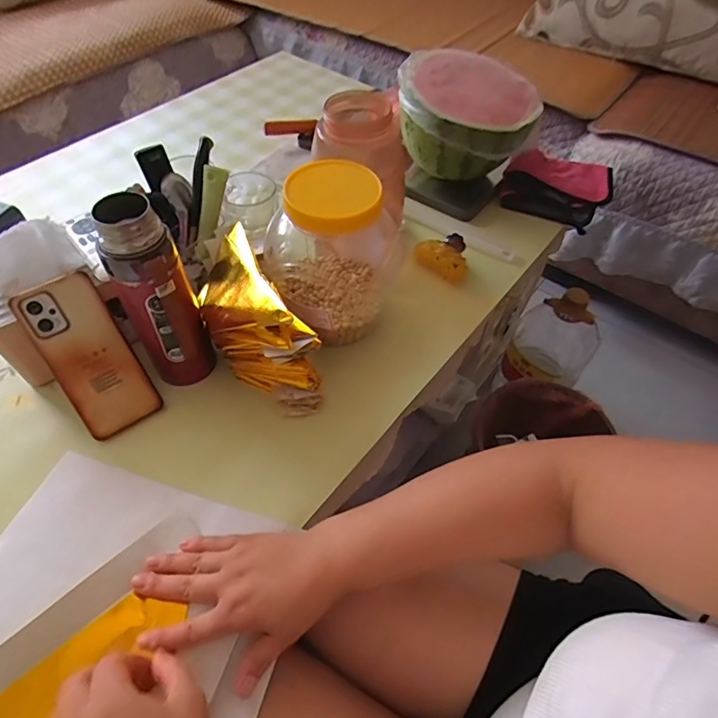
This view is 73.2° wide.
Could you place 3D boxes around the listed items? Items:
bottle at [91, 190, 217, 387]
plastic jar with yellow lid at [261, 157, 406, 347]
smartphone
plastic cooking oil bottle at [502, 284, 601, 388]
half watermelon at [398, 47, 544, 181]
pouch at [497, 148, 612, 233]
[{"bbox_3d":[-0.191,-0.052,0.471,0.067,0.205,0.062,-27,58,-20],"label":"bottle"},{"bbox_3d":[-0.032,-0.118,0.544,0.134,0.189,0.134,1,53,-1],"label":"plastic jar with yellow lid"},{"bbox_3d":[-0.275,-0.003,0.499,0.078,0.162,0.007,-32,16,-23],"label":"smartphone"},{"bbox_3d":[0.390,-0.022,0.977,0.157,0.280,0.151,24,56,16],"label":"plastic cooking oil bottle"},{"bbox_3d":[0.157,-0.357,0.718,0.202,0.116,0.174,19,55,12],"label":"half watermelon"},{"bbox_3d":[0.318,-0.278,0.774,0.159,0.050,0.142,23,56,15],"label":"pouch"}]

